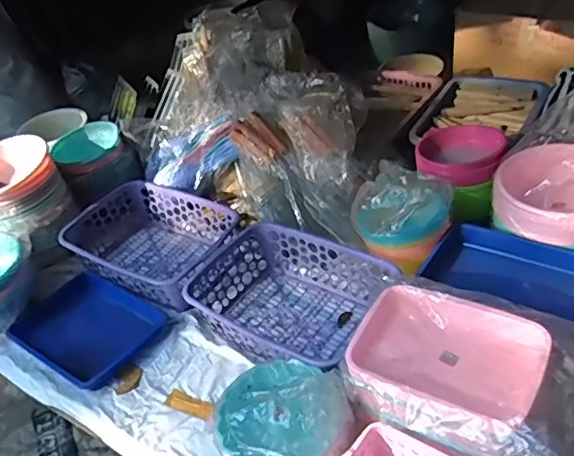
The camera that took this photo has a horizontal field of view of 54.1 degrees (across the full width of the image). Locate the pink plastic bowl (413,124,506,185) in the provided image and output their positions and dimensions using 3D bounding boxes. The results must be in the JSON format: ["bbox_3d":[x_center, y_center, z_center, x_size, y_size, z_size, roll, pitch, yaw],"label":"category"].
[{"bbox_3d":[0.436,-0.184,1.428,0.206,0.095,0.162,7,41,23],"label":"pink plastic bowl"}]

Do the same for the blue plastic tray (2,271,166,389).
[{"bbox_3d":[-0.489,0.239,1.389,0.307,0.048,0.254,17,46,32],"label":"blue plastic tray"}]

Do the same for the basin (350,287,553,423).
[{"bbox_3d":[0.273,0.208,0.974,0.306,0.067,0.230,16,45,31],"label":"basin"}]

